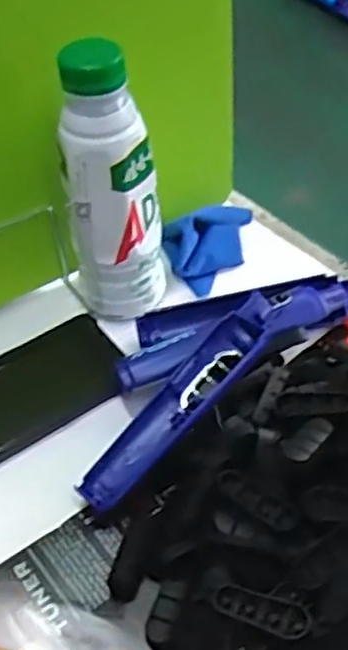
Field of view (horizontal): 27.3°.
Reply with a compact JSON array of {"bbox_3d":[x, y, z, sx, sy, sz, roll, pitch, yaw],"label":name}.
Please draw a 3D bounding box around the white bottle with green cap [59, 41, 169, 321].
[{"bbox_3d":[-0.041,-0.091,0.491,0.061,0.193,0.052,-3,46,0],"label":"white bottle with green cap"}]

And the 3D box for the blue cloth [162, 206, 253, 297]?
[{"bbox_3d":[0.036,-0.075,0.589,0.098,0.039,0.053,-35,54,-28],"label":"blue cloth"}]

